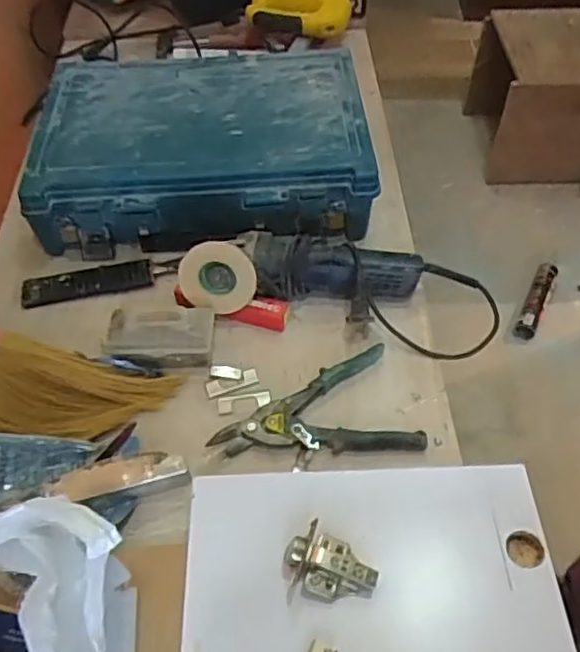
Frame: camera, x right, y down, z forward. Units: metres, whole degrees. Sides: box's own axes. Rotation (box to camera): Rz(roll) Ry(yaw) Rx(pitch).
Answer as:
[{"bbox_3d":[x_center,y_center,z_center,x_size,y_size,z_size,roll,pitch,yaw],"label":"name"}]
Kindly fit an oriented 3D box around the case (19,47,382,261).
[{"bbox_3d":[-0.129,-0.265,0.978,0.459,0.133,0.325,-5,51,-2],"label":"case"}]

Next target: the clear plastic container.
[{"bbox_3d":[-0.156,0.017,0.799,0.124,0.049,0.079,-2,51,0],"label":"clear plastic container"}]

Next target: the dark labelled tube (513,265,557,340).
[{"bbox_3d":[0.583,-0.063,1.532,0.049,0.037,0.232,22,55,18],"label":"dark labelled tube"}]

